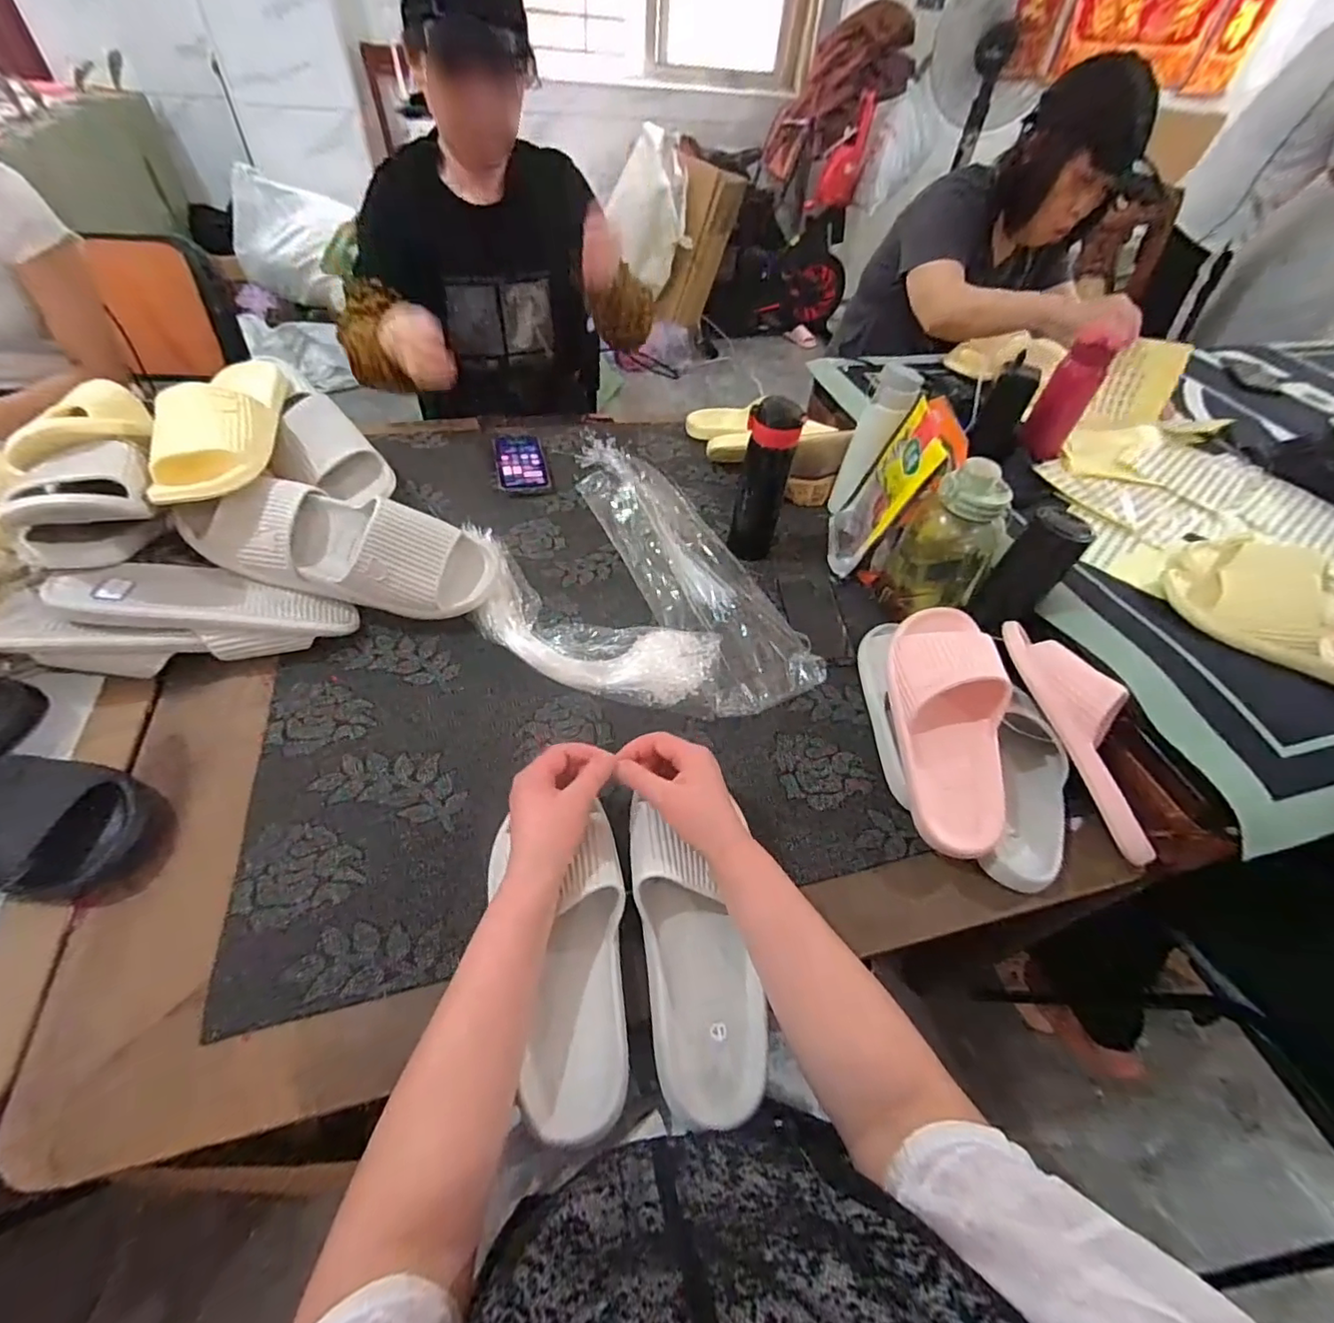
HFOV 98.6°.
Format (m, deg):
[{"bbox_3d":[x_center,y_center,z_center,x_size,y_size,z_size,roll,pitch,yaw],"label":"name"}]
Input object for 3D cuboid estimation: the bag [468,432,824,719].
[{"bbox_3d":[0.002,-0.176,0.826,0.144,0.033,0.595,-18,54,-18],"label":"bag"}]

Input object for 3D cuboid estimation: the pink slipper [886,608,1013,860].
[{"bbox_3d":[0.285,0.058,0.577,0.091,0.063,0.253,4,71,-2],"label":"pink slipper"}]

